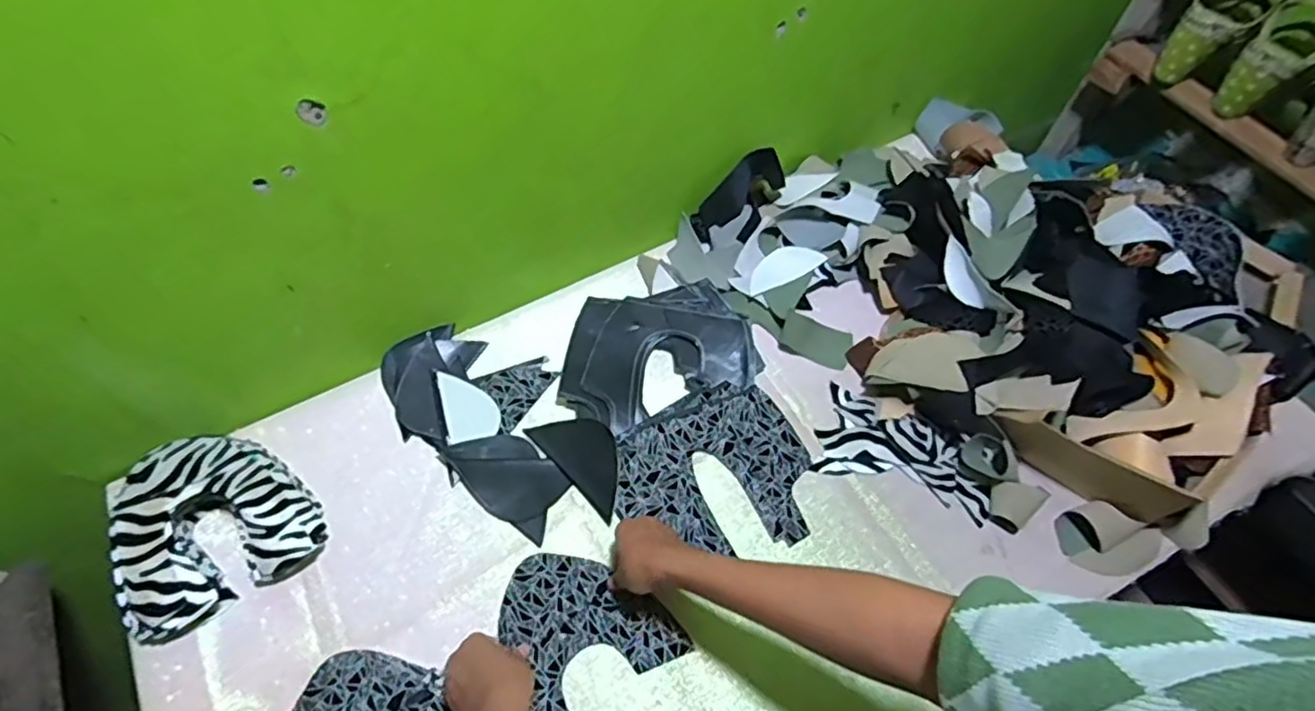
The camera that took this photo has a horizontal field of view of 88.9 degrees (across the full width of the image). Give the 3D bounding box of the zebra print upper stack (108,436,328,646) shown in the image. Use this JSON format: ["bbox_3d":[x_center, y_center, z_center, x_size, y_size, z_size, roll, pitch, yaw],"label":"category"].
[{"bbox_3d":[-0.438,0.156,0.652,0.174,0.073,0.179,-30,64,-18],"label":"zebra print upper stack"}]

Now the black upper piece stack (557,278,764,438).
[{"bbox_3d":[-0.006,-0.007,0.771,0.219,0.025,0.156,-19,61,-13],"label":"black upper piece stack"}]

